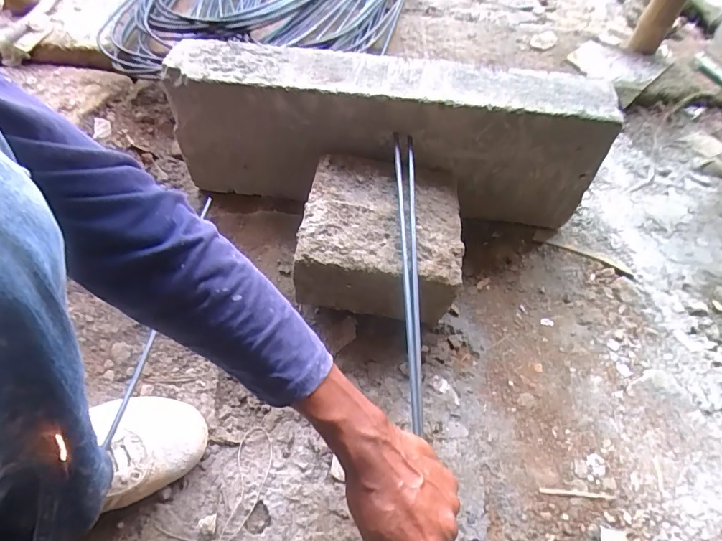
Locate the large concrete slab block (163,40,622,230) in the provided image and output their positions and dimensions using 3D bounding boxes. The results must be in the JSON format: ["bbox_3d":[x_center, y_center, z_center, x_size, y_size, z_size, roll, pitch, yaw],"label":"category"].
[{"bbox_3d":[0.030,-0.198,0.664,0.596,0.211,0.116,8,56,4],"label":"large concrete slab block"}]

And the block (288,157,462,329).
[{"bbox_3d":[0.029,-0.043,0.599,0.195,0.123,0.192,10,55,4],"label":"block"}]

